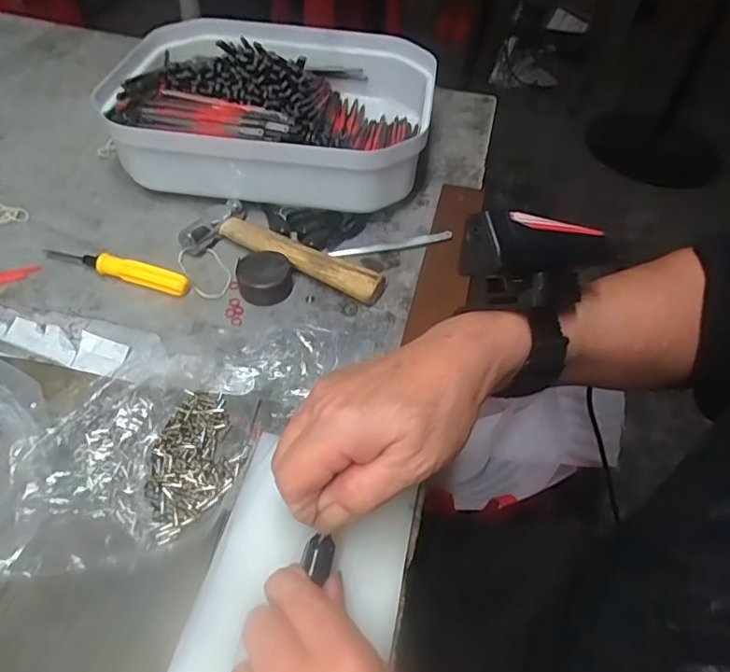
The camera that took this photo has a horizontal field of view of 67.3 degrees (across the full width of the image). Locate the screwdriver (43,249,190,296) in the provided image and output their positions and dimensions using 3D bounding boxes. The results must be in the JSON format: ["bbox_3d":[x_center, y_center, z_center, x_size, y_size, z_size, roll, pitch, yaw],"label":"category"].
[{"bbox_3d":[-0.182,-0.051,0.402,0.116,0.014,0.014,17,50,11],"label":"screwdriver"}]

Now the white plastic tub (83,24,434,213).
[{"bbox_3d":[-0.081,-0.201,0.496,0.270,0.077,0.218,7,49,3],"label":"white plastic tub"}]

